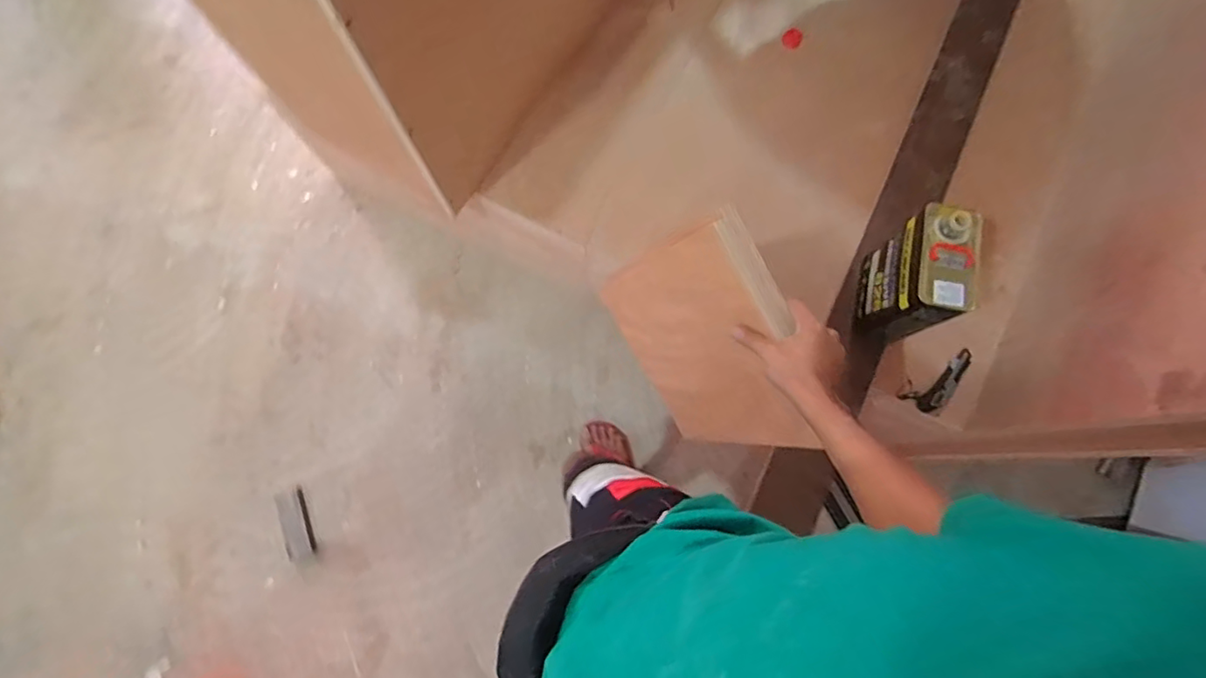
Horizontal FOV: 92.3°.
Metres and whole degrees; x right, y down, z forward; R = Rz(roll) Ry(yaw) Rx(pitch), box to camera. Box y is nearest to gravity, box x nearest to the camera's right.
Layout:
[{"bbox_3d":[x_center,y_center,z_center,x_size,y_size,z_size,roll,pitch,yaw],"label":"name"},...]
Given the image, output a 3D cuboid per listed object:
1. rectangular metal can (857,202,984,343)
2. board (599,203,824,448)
[{"bbox_3d":[0.526,-0.099,0.979,0.092,0.239,0.168,13,78,3],"label":"rectangular metal can"},{"bbox_3d":[0.138,0.015,0.830,0.025,0.362,0.306,-29,93,-24],"label":"board"}]

